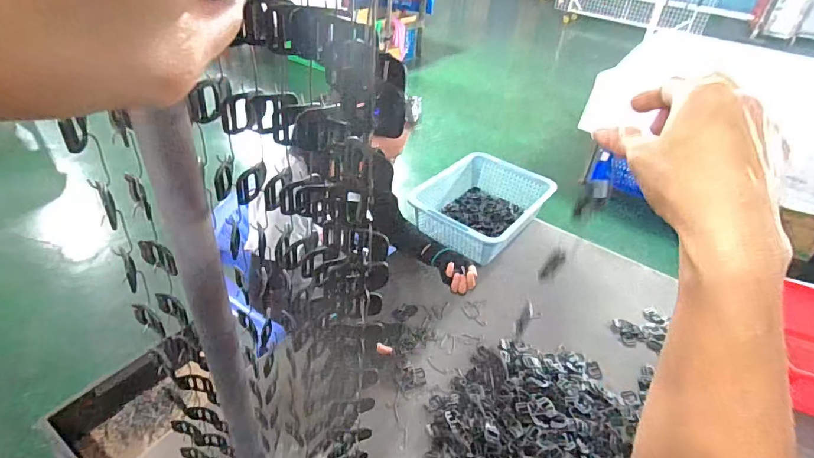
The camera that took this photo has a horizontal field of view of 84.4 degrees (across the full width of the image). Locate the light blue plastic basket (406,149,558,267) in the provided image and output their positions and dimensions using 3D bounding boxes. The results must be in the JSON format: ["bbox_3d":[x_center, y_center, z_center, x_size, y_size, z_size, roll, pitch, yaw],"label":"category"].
[{"bbox_3d":[0.209,-0.088,1.344,0.366,0.110,0.389,30,44,28],"label":"light blue plastic basket"}]

